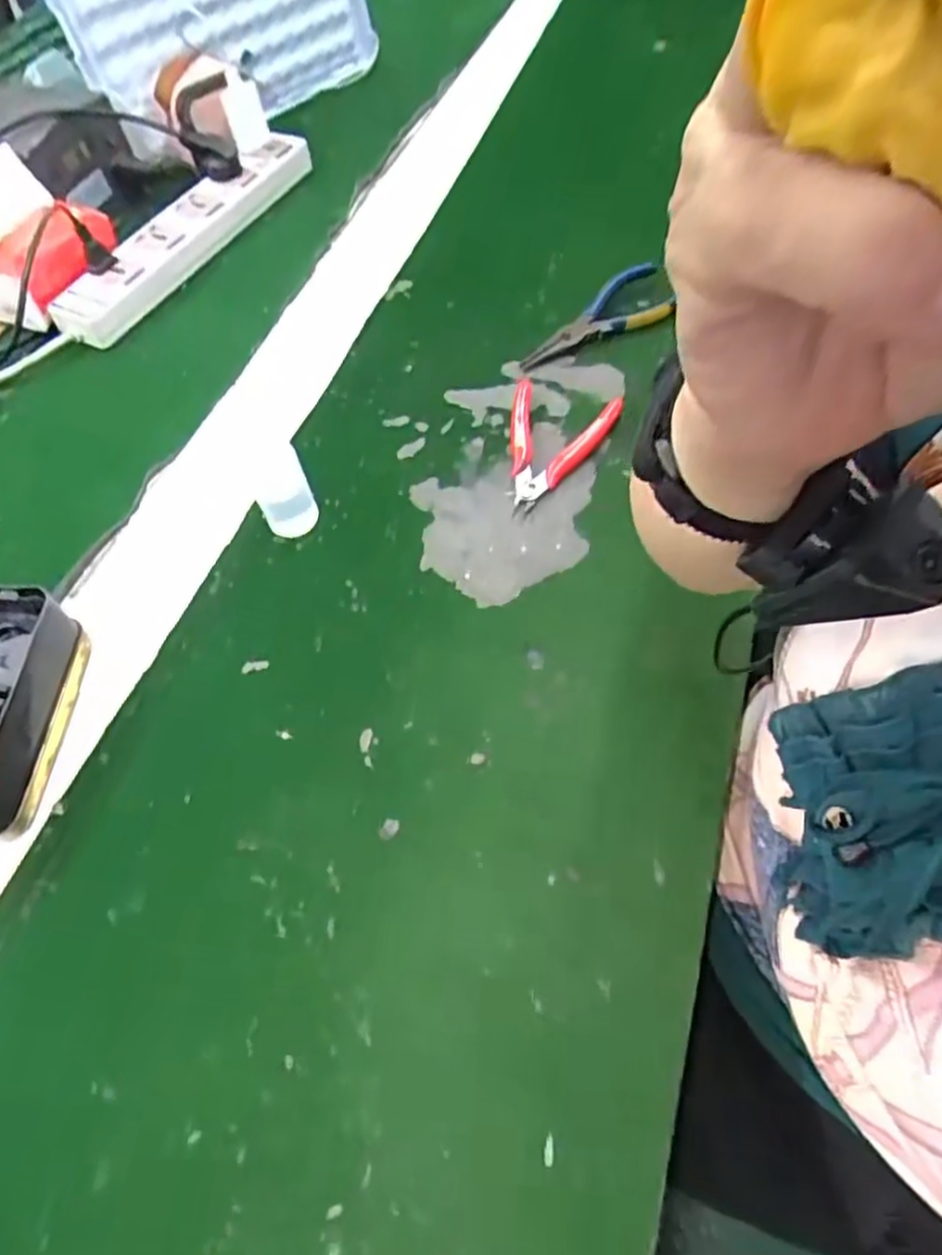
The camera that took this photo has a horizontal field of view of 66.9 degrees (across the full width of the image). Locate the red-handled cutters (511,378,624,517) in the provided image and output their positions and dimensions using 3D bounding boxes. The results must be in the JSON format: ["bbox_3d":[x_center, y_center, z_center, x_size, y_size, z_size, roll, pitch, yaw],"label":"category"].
[{"bbox_3d":[0.050,-0.137,0.523,0.083,0.016,0.118,24,62,17],"label":"red-handled cutters"}]

